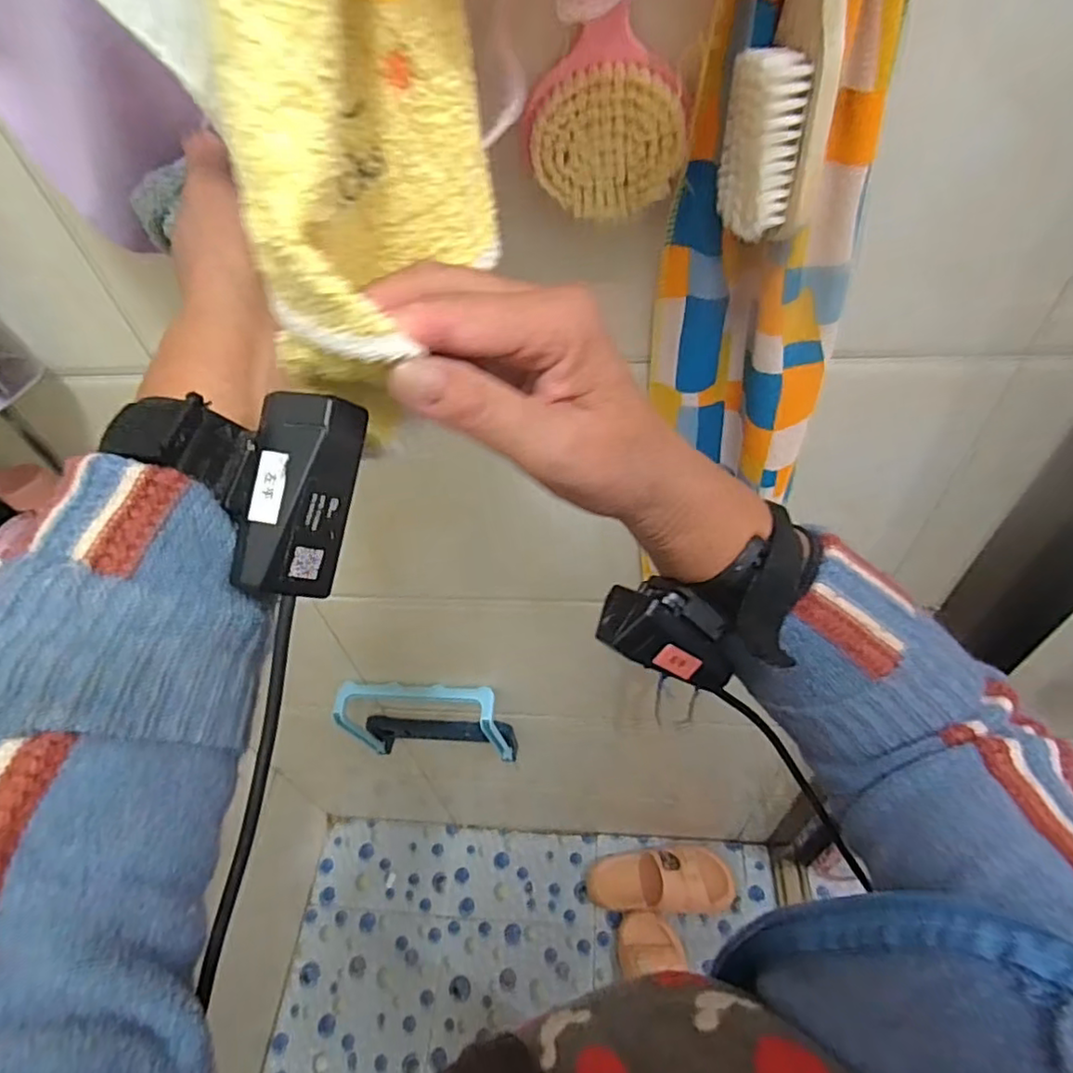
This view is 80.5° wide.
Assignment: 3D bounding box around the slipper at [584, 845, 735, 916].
[{"bbox_3d":[0.251,0.674,1.244,0.272,0.081,0.115,-6,51,1],"label":"slipper"}]

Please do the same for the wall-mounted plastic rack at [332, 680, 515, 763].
[{"bbox_3d":[-0.155,0.278,0.912,0.224,0.193,0.050,0,51,6],"label":"wall-mounted plastic rack"}]

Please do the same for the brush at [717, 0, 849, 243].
[{"bbox_3d":[0.103,-0.212,0.247,0.039,0.177,0.031,-2,51,4],"label":"brush"}]

